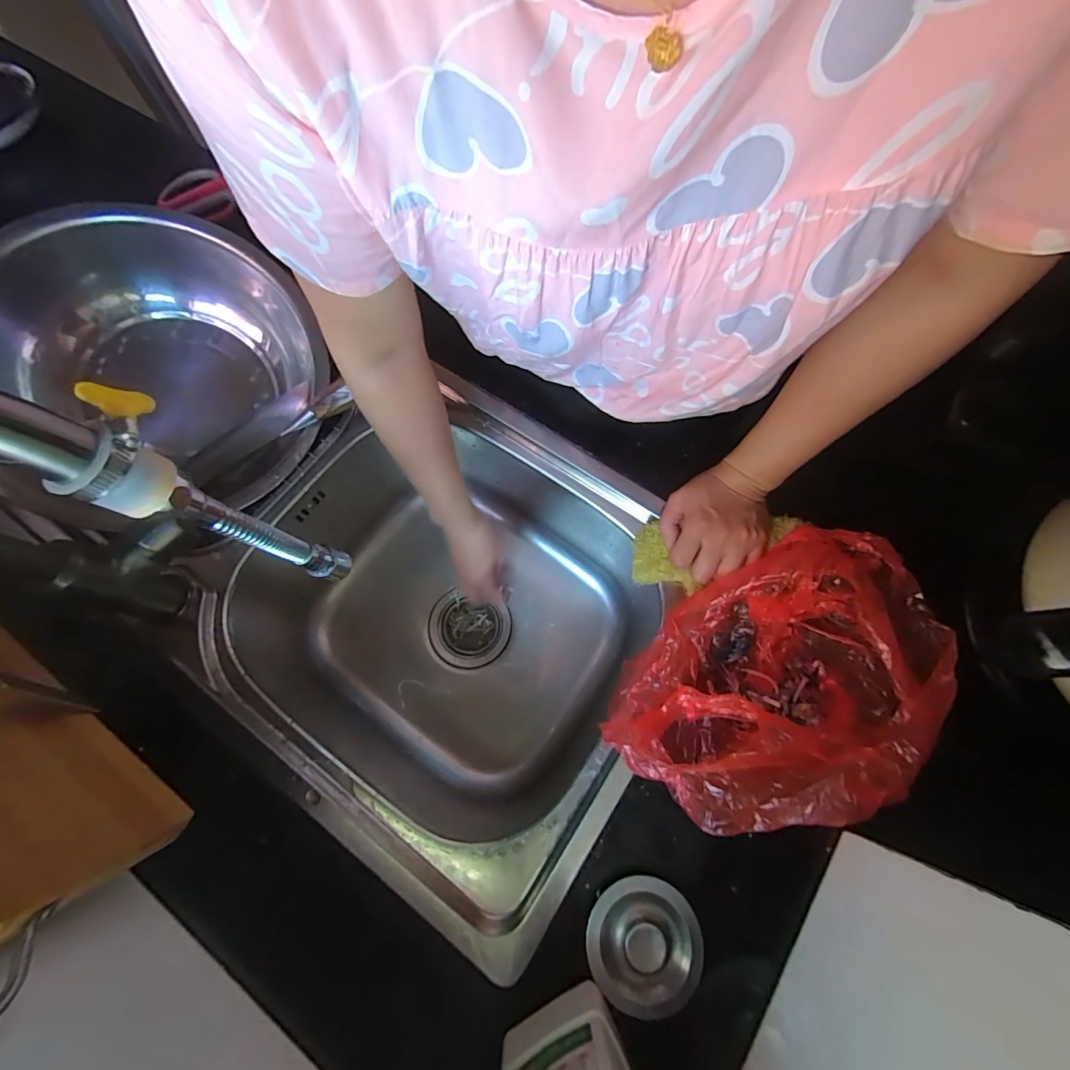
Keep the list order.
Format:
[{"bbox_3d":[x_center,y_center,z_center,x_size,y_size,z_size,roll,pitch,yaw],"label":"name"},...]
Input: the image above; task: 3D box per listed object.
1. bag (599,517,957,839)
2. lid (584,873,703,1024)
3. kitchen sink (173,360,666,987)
[{"bbox_3d":[0.189,0.105,0.362,0.153,0.106,0.246,41,76,13],"label":"bag"},{"bbox_3d":[0.080,0.299,0.341,0.080,0.019,0.077,0,71,0],"label":"lid"},{"bbox_3d":[-0.089,0.098,0.556,0.438,0.255,0.404,32,74,10],"label":"kitchen sink"}]

